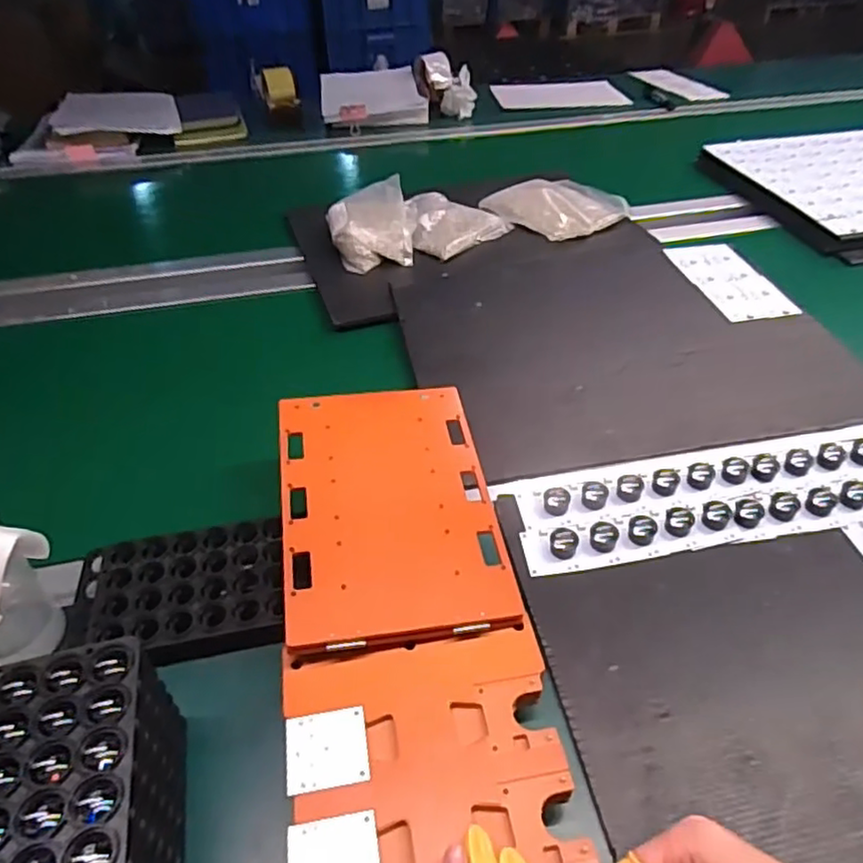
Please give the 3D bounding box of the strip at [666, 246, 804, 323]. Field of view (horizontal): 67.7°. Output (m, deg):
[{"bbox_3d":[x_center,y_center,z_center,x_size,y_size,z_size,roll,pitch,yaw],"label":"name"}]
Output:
[{"bbox_3d":[0.385,-0.197,0.833,0.091,0.009,0.172,-8,44,-7],"label":"strip"}]

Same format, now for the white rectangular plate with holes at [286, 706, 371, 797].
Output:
[{"bbox_3d":[-0.063,0.190,0.387,0.047,0.004,0.044,-9,44,-7],"label":"white rectangular plate with holes"}]

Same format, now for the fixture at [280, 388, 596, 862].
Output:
[{"bbox_3d":[-0.014,0.136,0.425,0.159,0.024,0.457,-8,49,-7],"label":"fixture"}]

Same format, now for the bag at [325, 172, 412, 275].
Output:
[{"bbox_3d":[-0.090,-0.296,0.913,0.116,0.048,0.180,-4,44,-3],"label":"bag"}]

